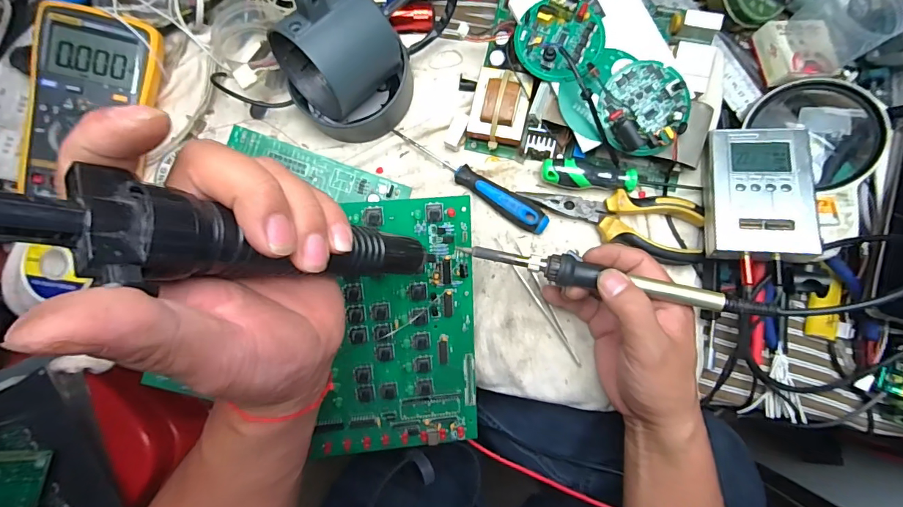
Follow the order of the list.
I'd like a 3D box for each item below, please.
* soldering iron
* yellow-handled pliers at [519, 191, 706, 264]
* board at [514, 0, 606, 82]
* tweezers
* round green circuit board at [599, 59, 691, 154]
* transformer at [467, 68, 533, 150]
[{"bbox_3d":[0.106,0.017,0.300,0.200,0.019,0.018,11,84,11],"label":"soldering iron"},{"bbox_3d":[0.137,-0.033,0.361,0.144,0.029,0.050,16,85,4],"label":"yellow-handled pliers"},{"bbox_3d":[0.088,-0.173,0.339,0.069,0.020,0.060,4,84,3],"label":"board"},{"bbox_3d":[0.079,0.038,0.367,0.015,0.009,0.128,-31,83,-1],"label":"tweezers"},{"bbox_3d":[0.153,-0.117,0.339,0.067,0.023,0.070,0,84,3],"label":"round green circuit board"},{"bbox_3d":[0.042,-0.127,0.371,0.048,0.034,0.057,11,84,4],"label":"transformer"}]

